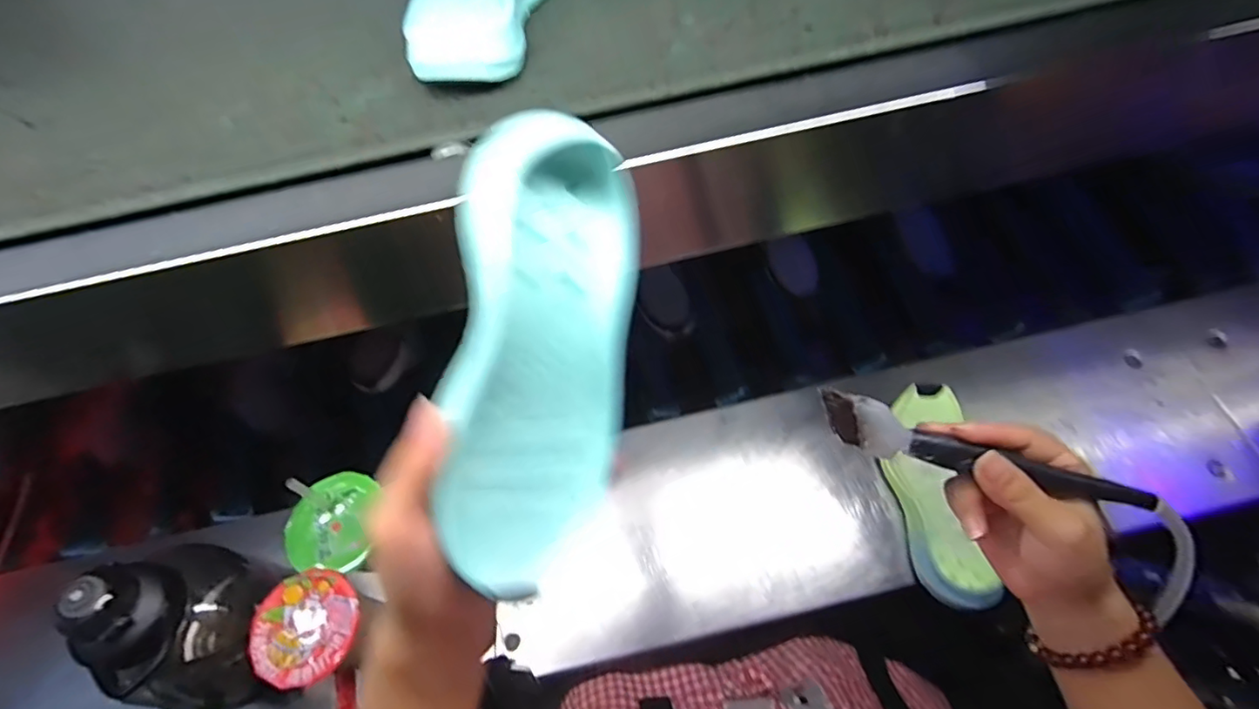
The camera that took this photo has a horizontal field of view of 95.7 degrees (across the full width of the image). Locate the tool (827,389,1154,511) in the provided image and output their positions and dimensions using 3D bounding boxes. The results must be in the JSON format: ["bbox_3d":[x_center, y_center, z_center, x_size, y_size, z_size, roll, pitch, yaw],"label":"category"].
[{"bbox_3d":[0.189,0.055,0.310,0.173,0.026,0.020,15,62,9],"label":"tool"}]

